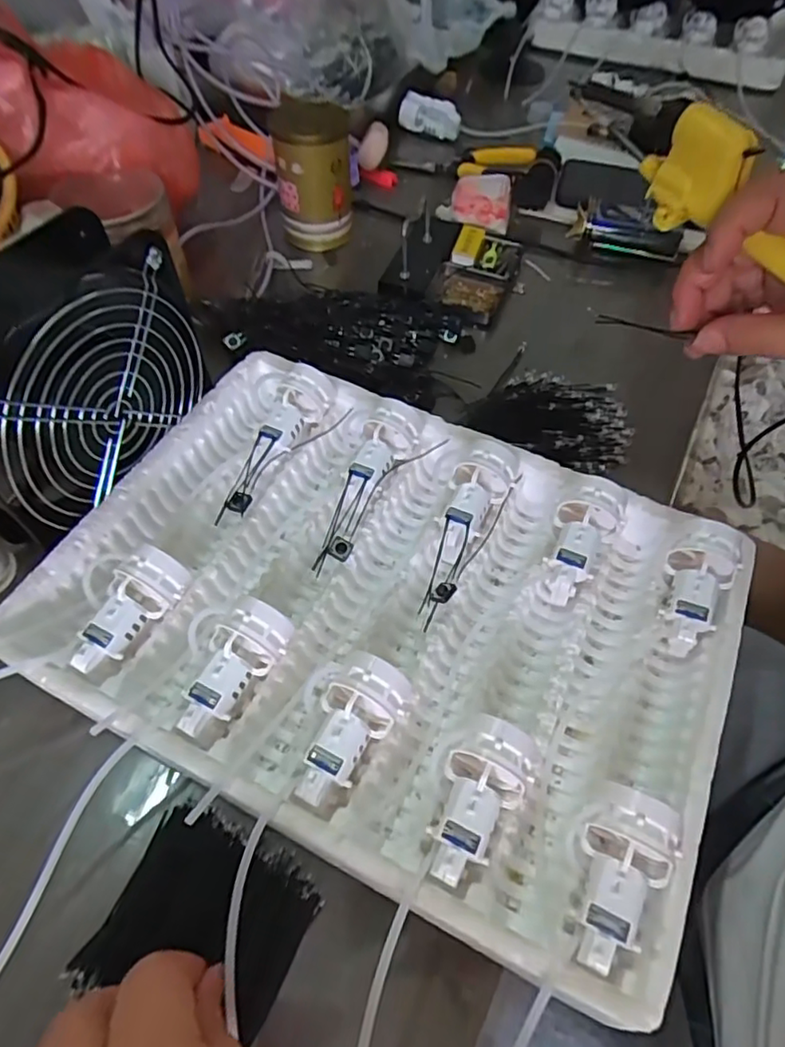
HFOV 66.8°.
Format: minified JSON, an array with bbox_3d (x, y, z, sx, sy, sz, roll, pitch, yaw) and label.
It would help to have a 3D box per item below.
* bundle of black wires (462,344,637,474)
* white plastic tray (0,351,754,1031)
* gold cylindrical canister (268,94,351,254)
[{"bbox_3d":[0.121,-0.083,0.440,0.111,0.013,0.098,26,59,15],"label":"bundle of black wires"},{"bbox_3d":[-0.002,0.040,0.326,0.336,0.052,0.244,24,59,14],"label":"white plastic tray"},{"bbox_3d":[-0.069,-0.307,0.526,0.066,0.103,0.061,-4,56,-4],"label":"gold cylindrical canister"}]

